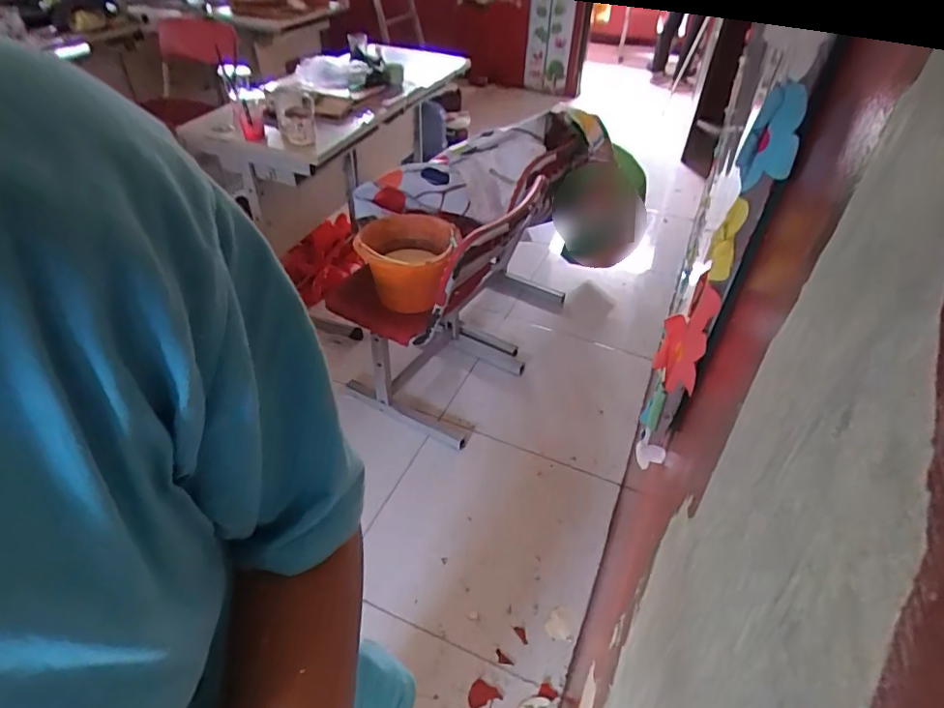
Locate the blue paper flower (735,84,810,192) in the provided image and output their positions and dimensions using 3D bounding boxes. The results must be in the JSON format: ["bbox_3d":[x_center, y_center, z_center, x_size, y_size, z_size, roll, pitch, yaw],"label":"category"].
[{"bbox_3d":[0.258,-0.183,0.465,0.022,0.087,0.049,-30,52,-30],"label":"blue paper flower"}]

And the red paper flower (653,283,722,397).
[{"bbox_3d":[0.246,-0.019,0.621,0.015,0.144,0.057,-24,48,-27],"label":"red paper flower"}]

